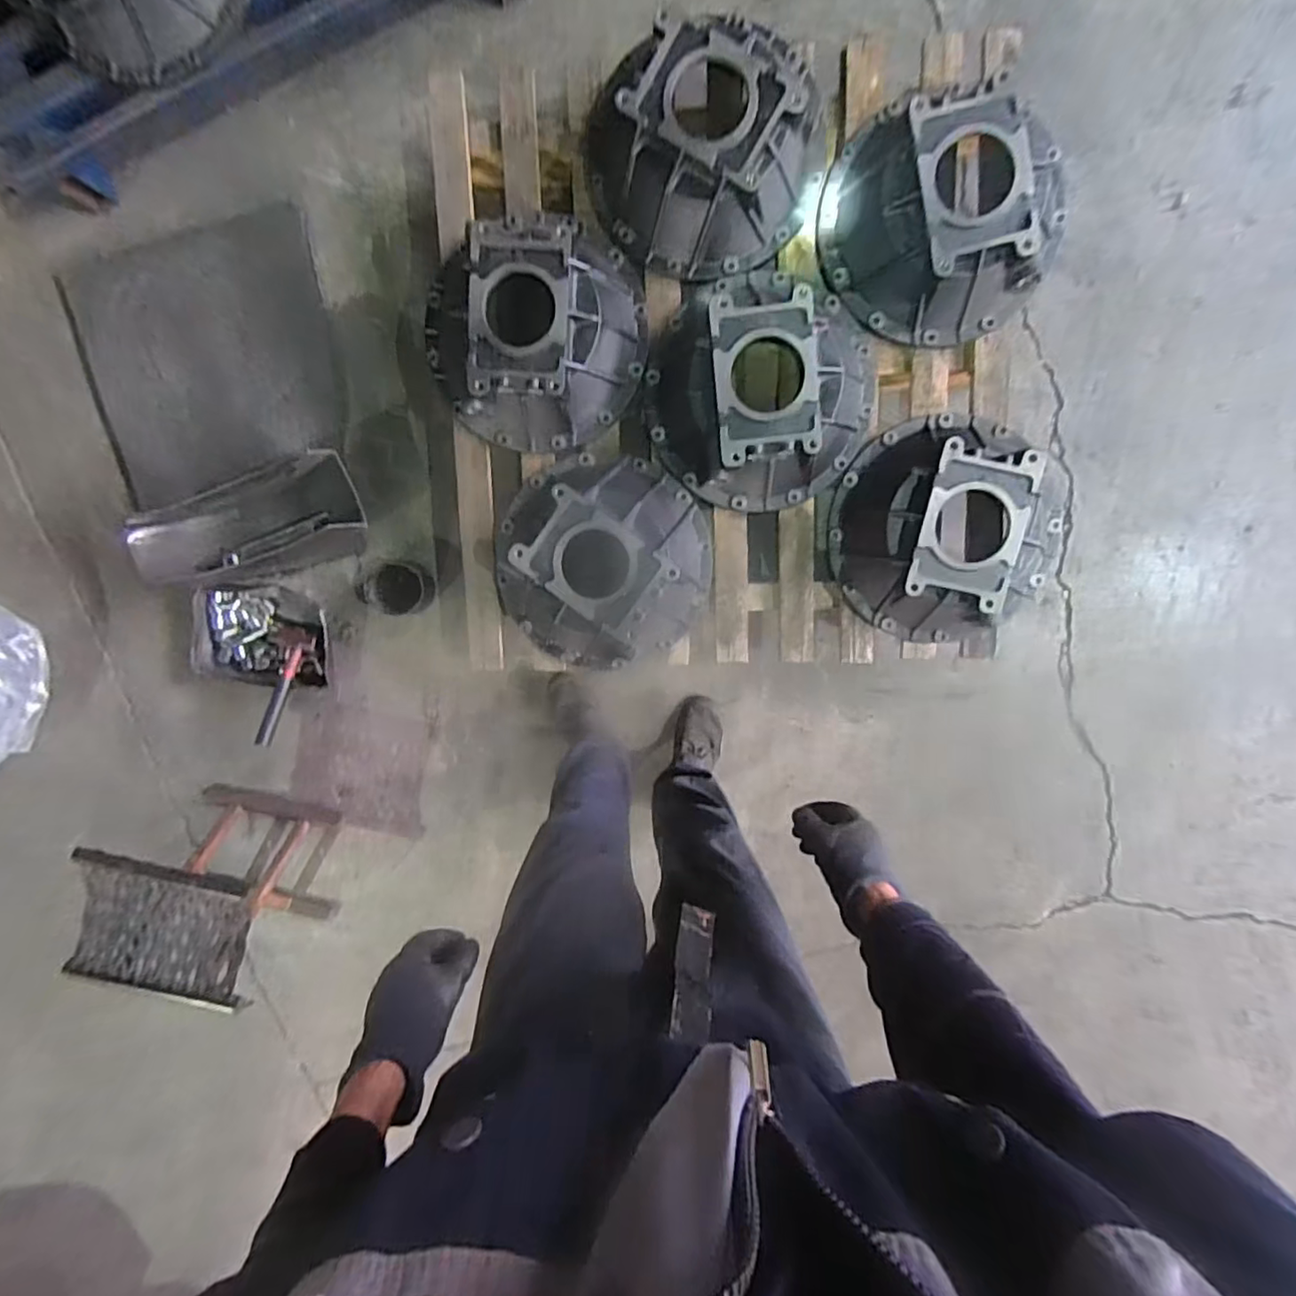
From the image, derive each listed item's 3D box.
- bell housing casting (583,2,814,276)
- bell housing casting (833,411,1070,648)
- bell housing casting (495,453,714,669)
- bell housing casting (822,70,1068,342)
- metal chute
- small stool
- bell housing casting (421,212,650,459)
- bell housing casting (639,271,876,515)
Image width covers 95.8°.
[{"bbox_3d":[0.083,-0.779,0.898,0.368,0.106,0.334,2,97,3],"label":"bell housing casting"},{"bbox_3d":[0.485,-0.198,0.951,0.360,0.112,0.365,0,97,3],"label":"bell housing casting"},{"bbox_3d":[-0.085,-0.157,1.041,0.385,0.141,0.364,0,97,3],"label":"bell housing casting"},{"bbox_3d":[0.463,-0.681,0.915,0.374,0.122,0.336,27,98,0],"label":"bell housing casting"},{"bbox_3d":[-0.808,-0.249,1.205,0.490,0.109,0.189,-13,98,7],"label":"metal chute"},{"bbox_3d":[-0.896,0.500,1.231,0.318,0.327,0.284,12,100,3],"label":"small stool"},{"bbox_3d":[-0.195,-0.524,0.954,0.372,0.113,0.370,0,97,3],"label":"bell housing casting"},{"bbox_3d":[0.180,-0.426,0.956,0.374,0.130,0.373,0,97,3],"label":"bell housing casting"}]

